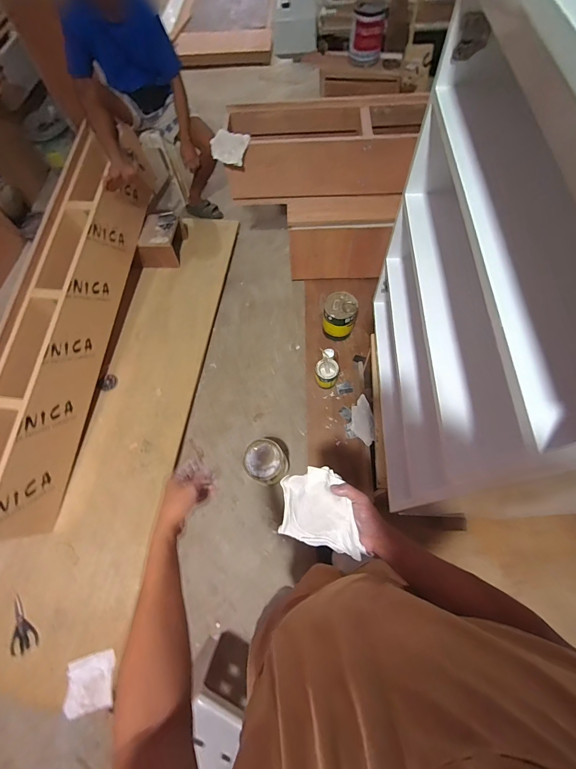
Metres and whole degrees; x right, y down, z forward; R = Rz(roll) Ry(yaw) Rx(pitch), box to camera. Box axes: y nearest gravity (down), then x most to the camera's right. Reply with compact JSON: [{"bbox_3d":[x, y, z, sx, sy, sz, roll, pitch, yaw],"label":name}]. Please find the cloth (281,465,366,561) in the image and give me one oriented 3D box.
[{"bbox_3d":[0.056,0.221,0.578,0.150,0.029,0.137,0,90,30],"label":"cloth"}]

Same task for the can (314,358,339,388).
[{"bbox_3d":[0.190,-0.047,1.603,0.110,0.109,0.128,8,66,7],"label":"can"}]

